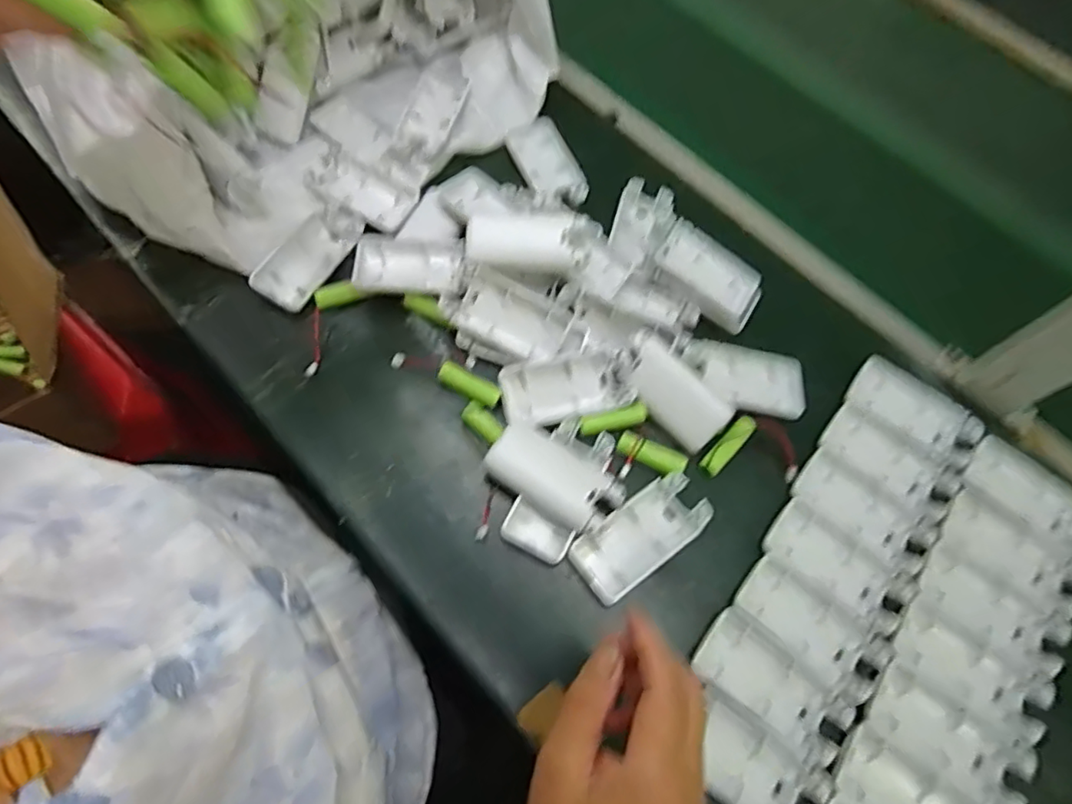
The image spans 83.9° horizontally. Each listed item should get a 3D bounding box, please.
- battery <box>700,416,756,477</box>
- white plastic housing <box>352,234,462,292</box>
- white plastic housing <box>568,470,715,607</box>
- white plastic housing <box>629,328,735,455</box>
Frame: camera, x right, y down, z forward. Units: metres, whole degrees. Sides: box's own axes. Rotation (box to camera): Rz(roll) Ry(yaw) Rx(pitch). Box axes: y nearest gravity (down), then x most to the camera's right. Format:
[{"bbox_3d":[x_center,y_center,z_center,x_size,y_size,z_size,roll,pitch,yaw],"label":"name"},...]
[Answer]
[{"bbox_3d":[0.140,0.032,0.435,0.016,0.013,0.054,42,70,13],"label":"battery"},{"bbox_3d":[-0.100,-0.109,0.469,0.083,0.014,0.051,4,66,-3],"label":"white plastic housing"},{"bbox_3d":[0.072,0.090,0.406,0.098,0.010,0.046,-32,72,-17],"label":"white plastic housing"},{"bbox_3d":[0.098,-0.009,0.433,0.044,0.014,0.088,-39,75,-19],"label":"white plastic housing"}]

